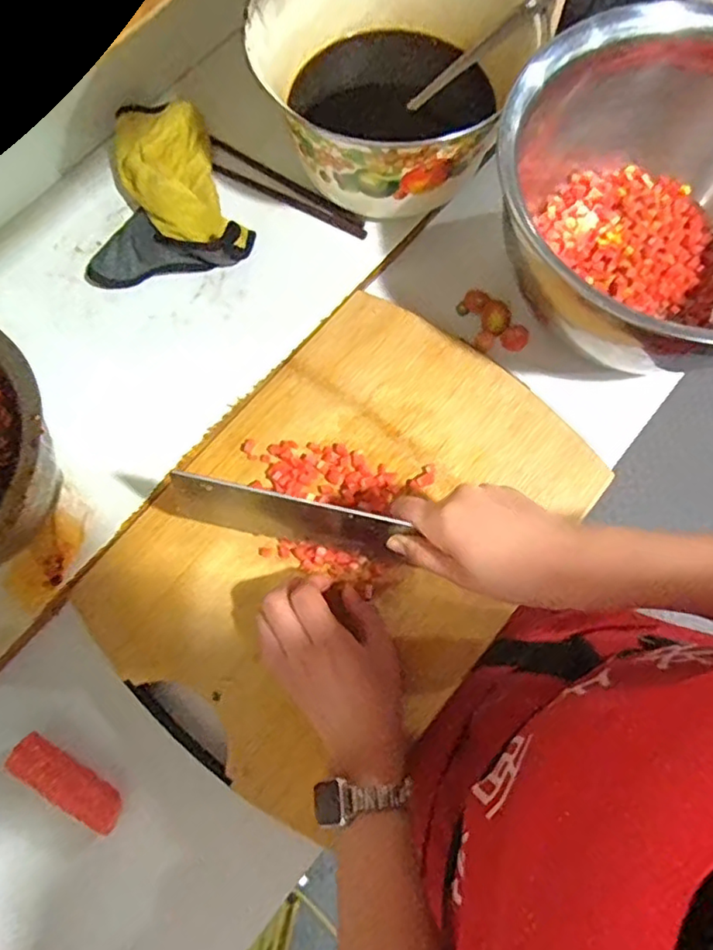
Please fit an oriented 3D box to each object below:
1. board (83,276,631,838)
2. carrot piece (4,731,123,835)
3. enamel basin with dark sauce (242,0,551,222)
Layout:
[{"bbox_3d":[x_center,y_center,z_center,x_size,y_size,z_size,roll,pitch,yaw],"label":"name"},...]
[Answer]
[{"bbox_3d":[-0.010,0.048,0.484,0.274,0.012,0.384,38,78,12],"label":"board"},{"bbox_3d":[-0.213,0.224,0.439,0.090,0.023,0.025,30,76,10],"label":"carrot piece"},{"bbox_3d":[0.026,-0.341,0.533,0.211,0.128,0.218,-1,73,2],"label":"enamel basin with dark sauce"}]

